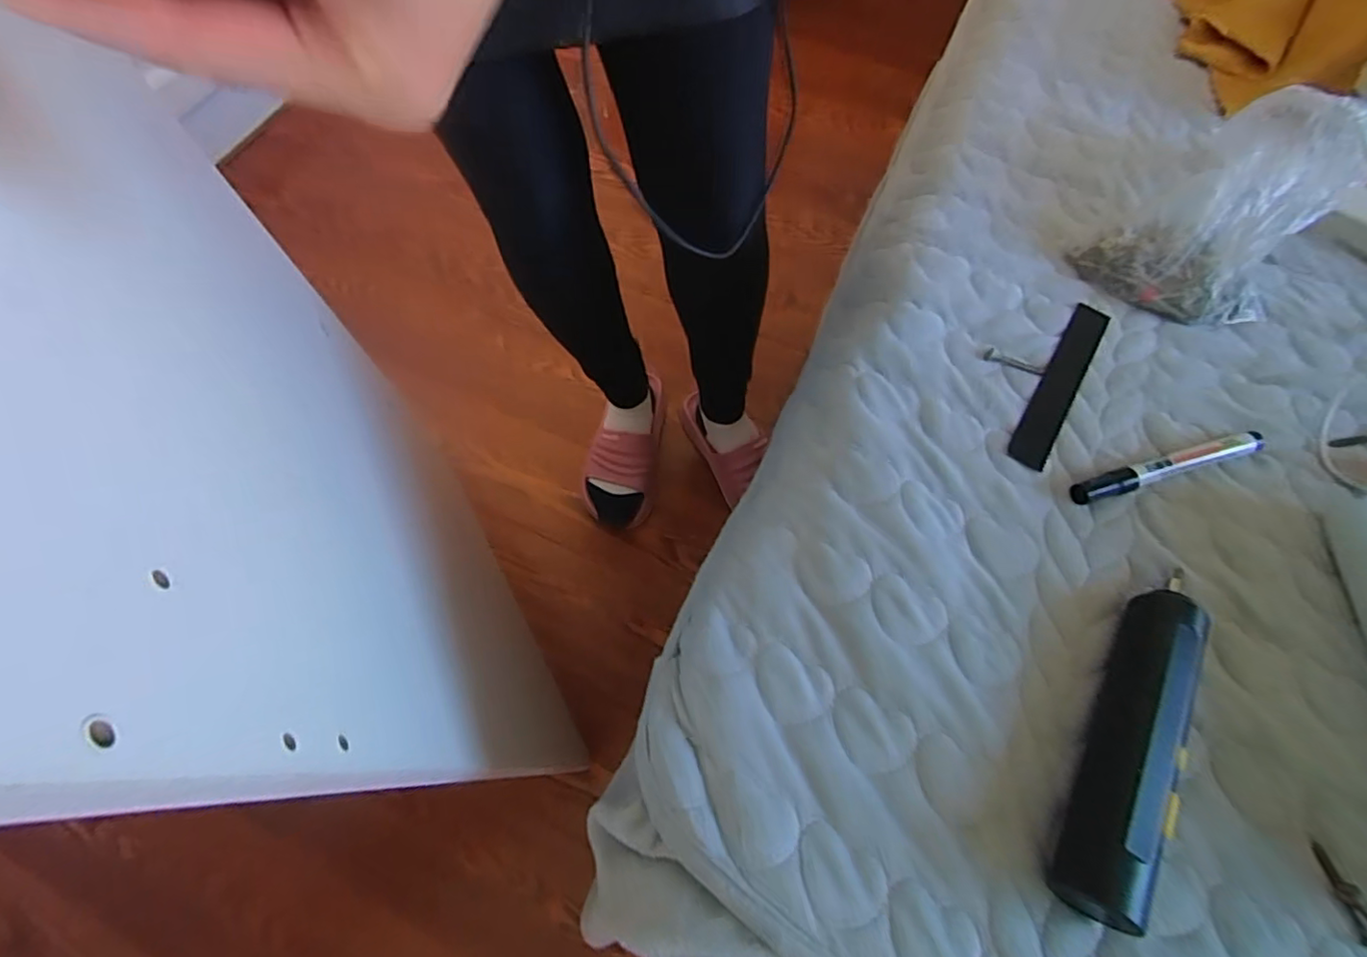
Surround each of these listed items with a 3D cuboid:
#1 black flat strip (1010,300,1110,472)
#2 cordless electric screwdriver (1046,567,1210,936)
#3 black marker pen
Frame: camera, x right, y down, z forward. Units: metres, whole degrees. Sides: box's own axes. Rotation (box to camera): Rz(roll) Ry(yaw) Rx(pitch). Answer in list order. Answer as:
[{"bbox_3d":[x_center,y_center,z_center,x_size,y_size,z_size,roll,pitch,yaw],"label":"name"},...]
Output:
[{"bbox_3d":[0.254,-0.064,0.415,0.025,0.005,0.152,32,66,12],"label":"black flat strip"},{"bbox_3d":[0.220,0.123,0.296,0.030,0.034,0.167,32,66,12],"label":"cordless electric screwdriver"},{"bbox_3d":[0.300,-0.007,0.382,0.132,0.015,0.015,-16,66,-11],"label":"black marker pen"}]

